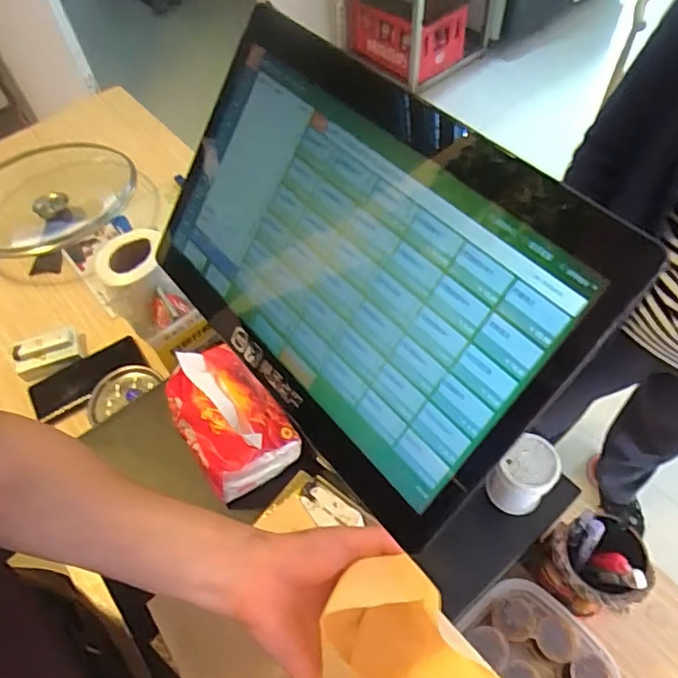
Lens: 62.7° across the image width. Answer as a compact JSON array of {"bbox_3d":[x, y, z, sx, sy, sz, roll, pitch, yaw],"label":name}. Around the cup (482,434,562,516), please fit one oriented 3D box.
[{"bbox_3d":[0.179,0.132,0.540,0.058,0.074,0.052,-36,61,-18],"label":"cup"}]

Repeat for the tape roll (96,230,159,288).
[{"bbox_3d":[-0.279,-0.110,0.748,0.095,0.023,0.076,-35,61,-18],"label":"tape roll"}]

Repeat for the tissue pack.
[{"bbox_3d":[-0.120,0.082,0.590,0.102,0.060,0.148,-32,60,-16],"label":"tissue pack"}]

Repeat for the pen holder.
[{"bbox_3d":[0.252,0.236,0.564,0.089,0.116,0.081,-2,56,3],"label":"pen holder"}]

